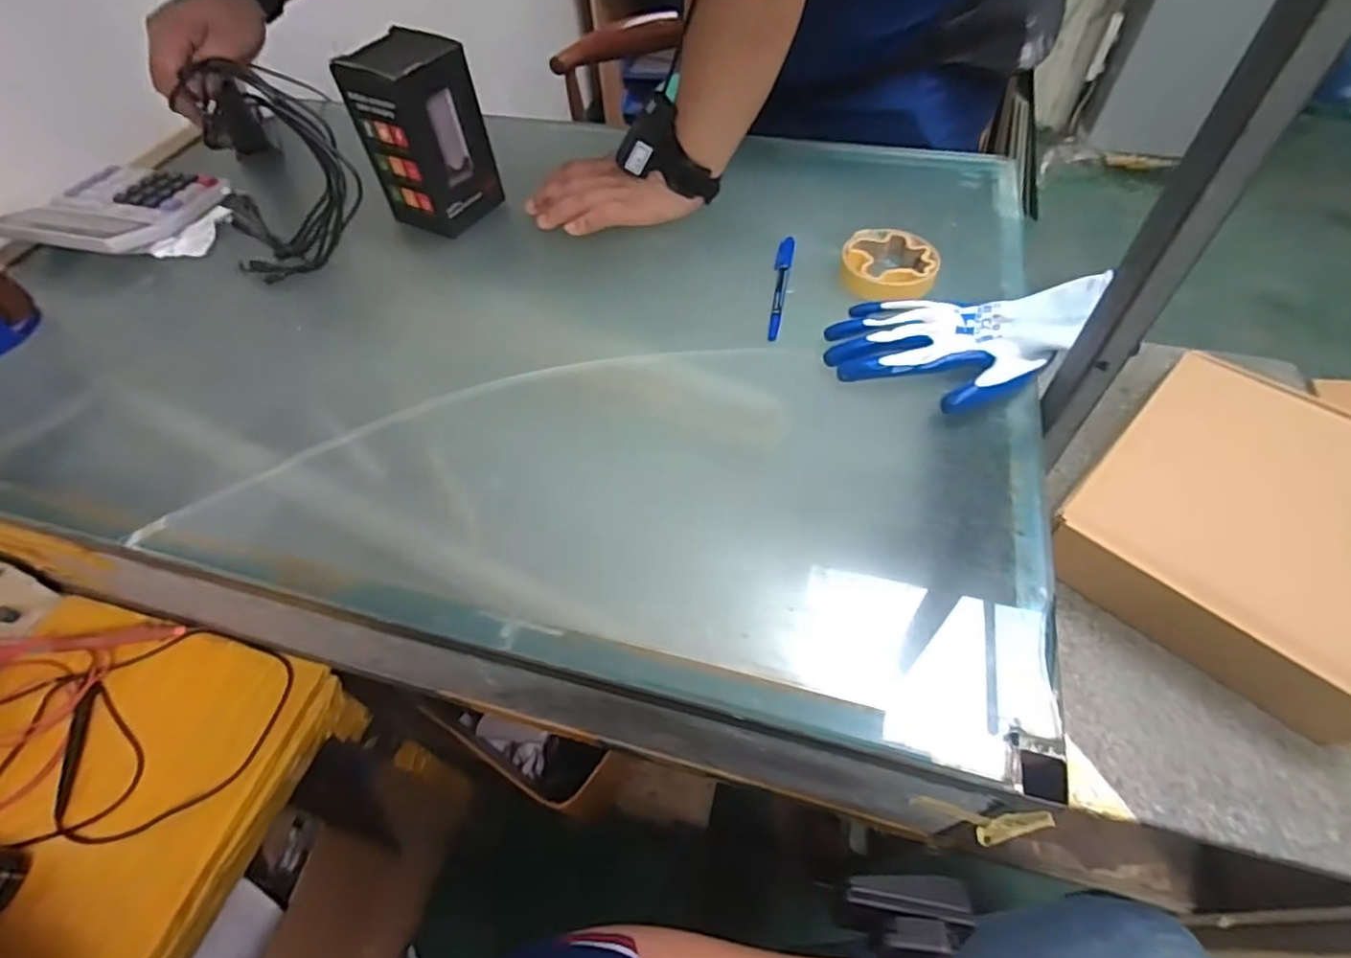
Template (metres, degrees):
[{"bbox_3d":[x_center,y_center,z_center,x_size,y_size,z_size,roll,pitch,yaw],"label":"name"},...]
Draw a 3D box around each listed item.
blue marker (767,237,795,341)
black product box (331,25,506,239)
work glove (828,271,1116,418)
[{"bbox_3d":[0.095,-0.174,0.556,0.016,0.009,0.138,6,55,7],"label":"blue marker"},{"bbox_3d":[-0.241,-0.329,0.602,0.079,0.149,0.092,23,59,18],"label":"black product box"},{"bbox_3d":[0.220,-0.099,0.475,0.197,0.030,0.103,0,63,6],"label":"work glove"}]

